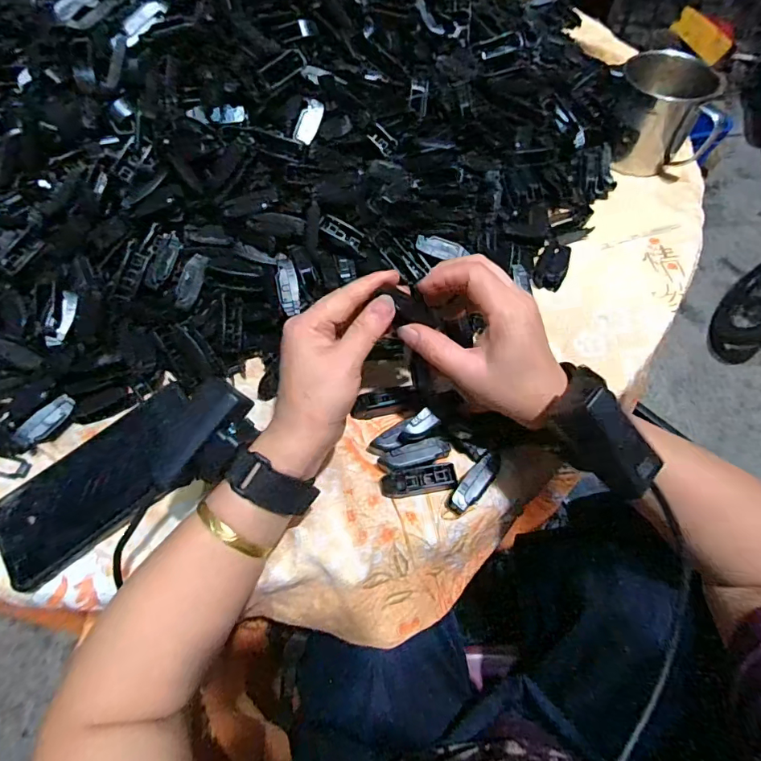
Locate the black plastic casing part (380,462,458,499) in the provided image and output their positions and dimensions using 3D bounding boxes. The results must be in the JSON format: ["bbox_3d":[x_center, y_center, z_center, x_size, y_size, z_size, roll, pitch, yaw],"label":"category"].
[{"bbox_3d":[0.029,0.077,0.345,0.056,0.010,0.019,-10,62,-2],"label":"black plastic casing part"}]

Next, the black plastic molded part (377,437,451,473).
[{"bbox_3d":[0.026,0.058,0.349,0.055,0.012,0.016,-16,62,-5],"label":"black plastic molded part"}]

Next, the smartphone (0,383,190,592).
[{"bbox_3d":[-0.211,0.074,0.347,0.160,0.009,0.074,-39,66,-16],"label":"smartphone"}]

